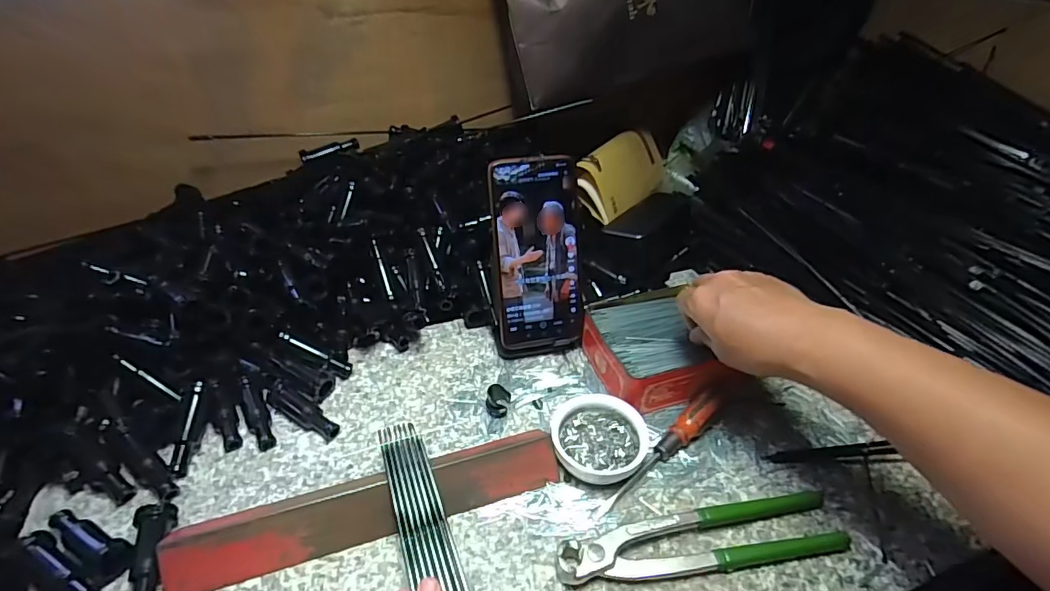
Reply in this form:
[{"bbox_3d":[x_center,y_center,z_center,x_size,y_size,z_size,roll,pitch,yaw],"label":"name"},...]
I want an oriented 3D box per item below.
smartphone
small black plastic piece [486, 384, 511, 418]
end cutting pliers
[{"bbox_3d":[0.011,-0.035,0.456,0.076,0.166,0.005,-8,15,-12],"label":"smartphone"},{"bbox_3d":[-0.022,0.087,0.429,0.020,0.023,0.017,-2,39,-4],"label":"small black plastic piece"},{"bbox_3d":[0.121,0.163,0.346,0.200,0.020,0.039,-6,39,-9],"label":"end cutting pliers"}]

